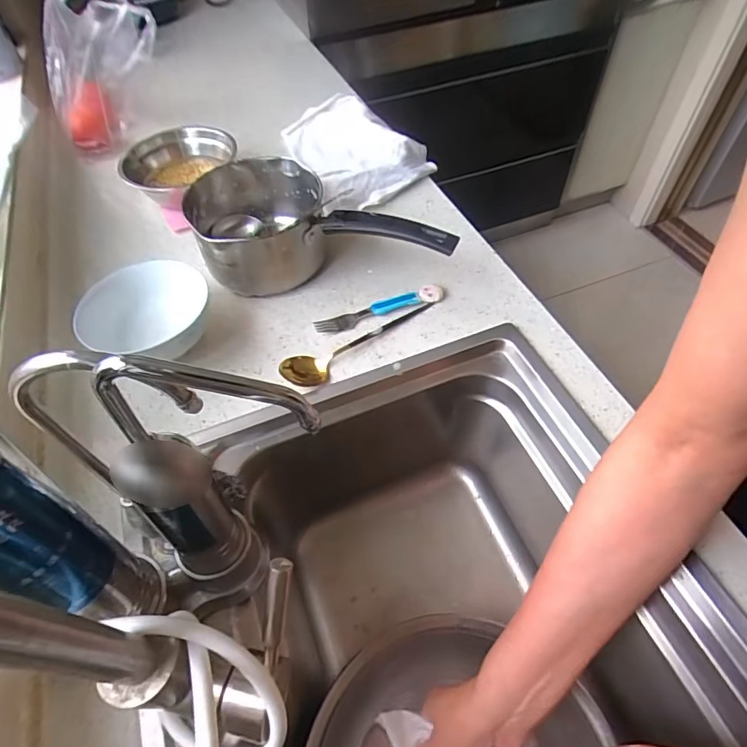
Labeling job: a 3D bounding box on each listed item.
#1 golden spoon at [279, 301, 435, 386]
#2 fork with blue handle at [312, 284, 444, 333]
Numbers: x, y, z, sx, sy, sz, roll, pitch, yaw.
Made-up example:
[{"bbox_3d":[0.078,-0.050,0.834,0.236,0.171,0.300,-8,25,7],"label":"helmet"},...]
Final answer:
[{"bbox_3d":[-0.016,-0.044,0.535,0.194,0.024,0.042,-37,60,-22],"label":"golden spoon"},{"bbox_3d":[0.007,-0.077,0.567,0.158,0.011,0.026,-19,55,-11],"label":"fork with blue handle"}]

